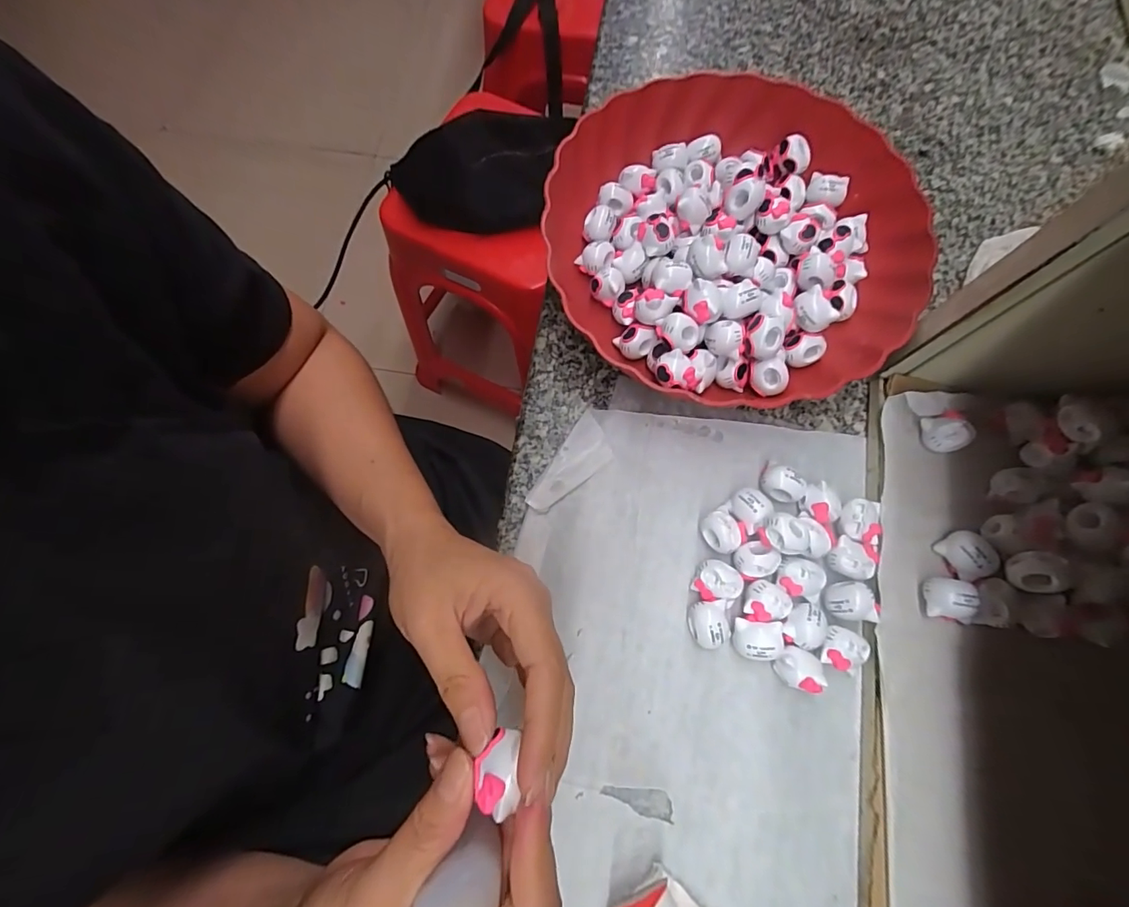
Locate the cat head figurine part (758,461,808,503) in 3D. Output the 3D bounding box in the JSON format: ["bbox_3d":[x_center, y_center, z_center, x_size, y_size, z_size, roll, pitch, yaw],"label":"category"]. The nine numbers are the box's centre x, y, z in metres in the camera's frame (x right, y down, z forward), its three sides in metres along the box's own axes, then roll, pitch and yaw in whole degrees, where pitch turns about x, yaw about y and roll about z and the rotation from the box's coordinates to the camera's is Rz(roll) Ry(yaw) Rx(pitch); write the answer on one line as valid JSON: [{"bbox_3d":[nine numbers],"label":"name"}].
[{"bbox_3d":[0.132,0.018,0.296,0.020,0.019,0.027,-36,75,-13],"label":"cat head figurine part"}]

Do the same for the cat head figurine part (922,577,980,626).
[{"bbox_3d":[0.211,0.080,0.265,0.025,0.020,0.021,11,71,3],"label":"cat head figurine part"}]

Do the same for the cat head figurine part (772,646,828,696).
[{"bbox_3d":[0.129,0.119,0.269,0.025,0.021,0.020,27,72,8],"label":"cat head figurine part"}]

